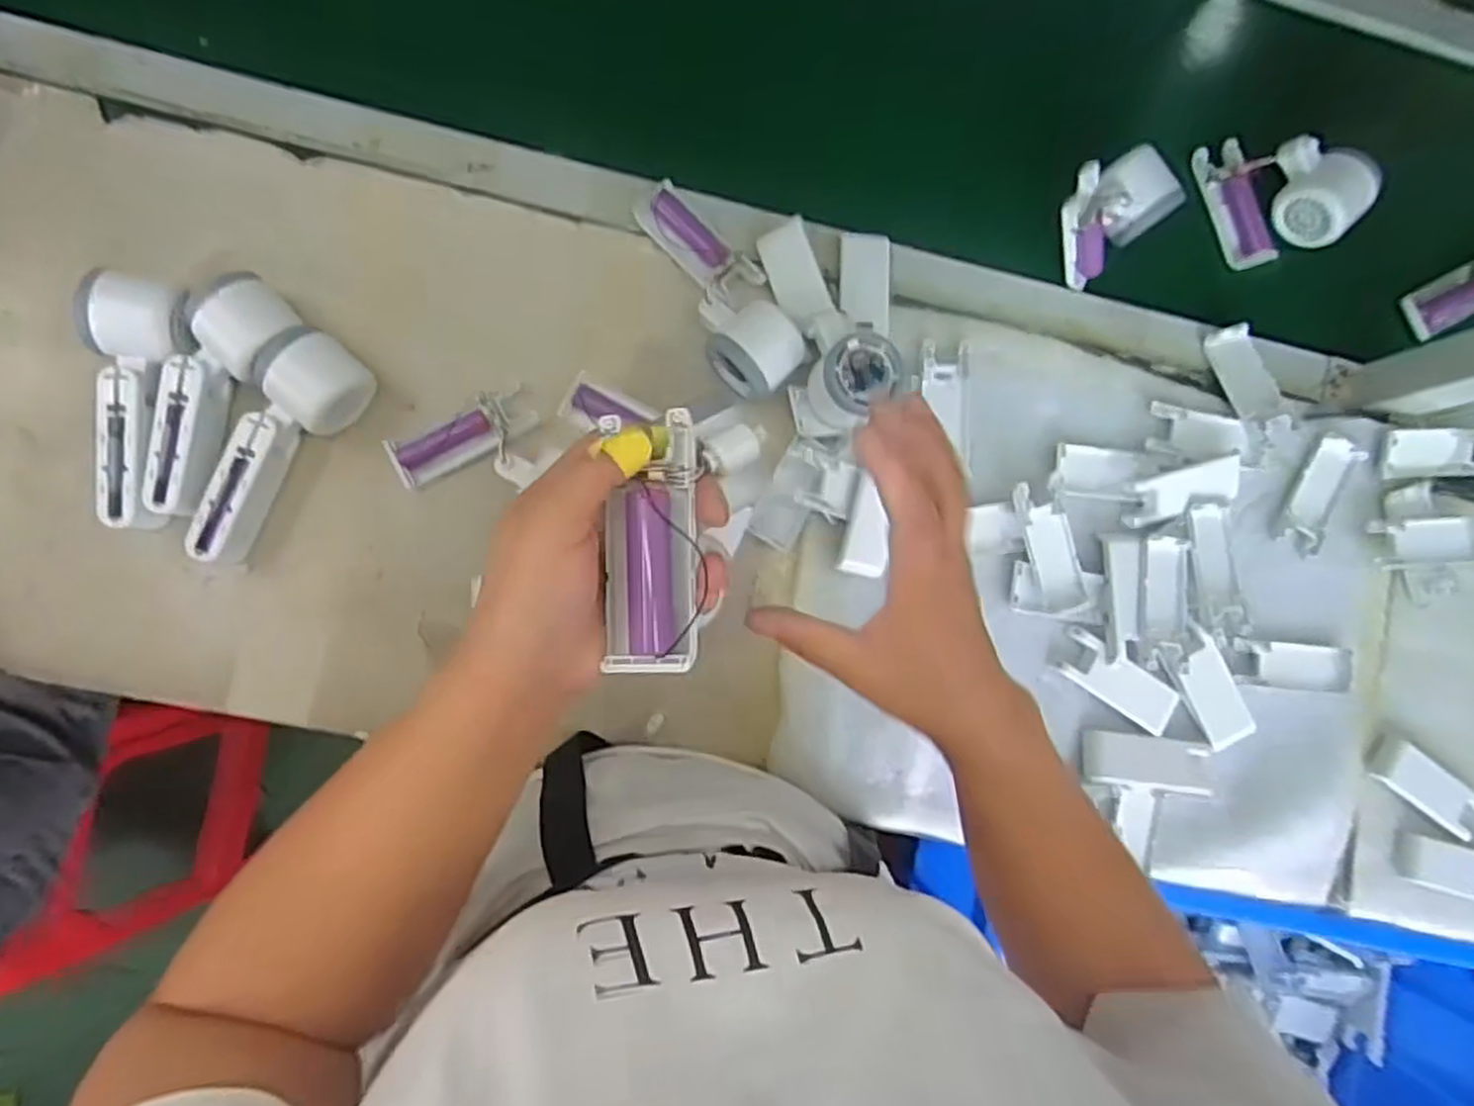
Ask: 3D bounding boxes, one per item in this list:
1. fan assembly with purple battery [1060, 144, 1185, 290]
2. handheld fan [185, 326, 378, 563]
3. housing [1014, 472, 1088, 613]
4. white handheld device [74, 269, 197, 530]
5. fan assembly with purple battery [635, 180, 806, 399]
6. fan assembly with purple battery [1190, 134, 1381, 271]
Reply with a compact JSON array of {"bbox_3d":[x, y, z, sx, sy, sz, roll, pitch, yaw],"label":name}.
[{"bbox_3d":[0.285,-0.266,0.602,0.095,0.092,0.052,-34,53,19],"label":"fan assembly with purple battery"},{"bbox_3d":[-0.312,-0.069,0.539,0.058,0.048,0.165,26,85,-5],"label":"handheld fan"},{"bbox_3d":[0.245,-0.007,0.611,0.042,0.024,0.102,-17,89,-7],"label":"housing"},{"bbox_3d":[-0.391,-0.099,0.526,0.055,0.054,0.161,-2,86,-7],"label":"white handheld device"},{"bbox_3d":[-0.011,-0.200,0.585,0.064,0.043,0.173,-26,91,-7],"label":"fan assembly with purple battery"},{"bbox_3d":[0.452,-0.302,0.647,0.105,0.048,0.108,-21,90,-7],"label":"fan assembly with purple battery"}]

